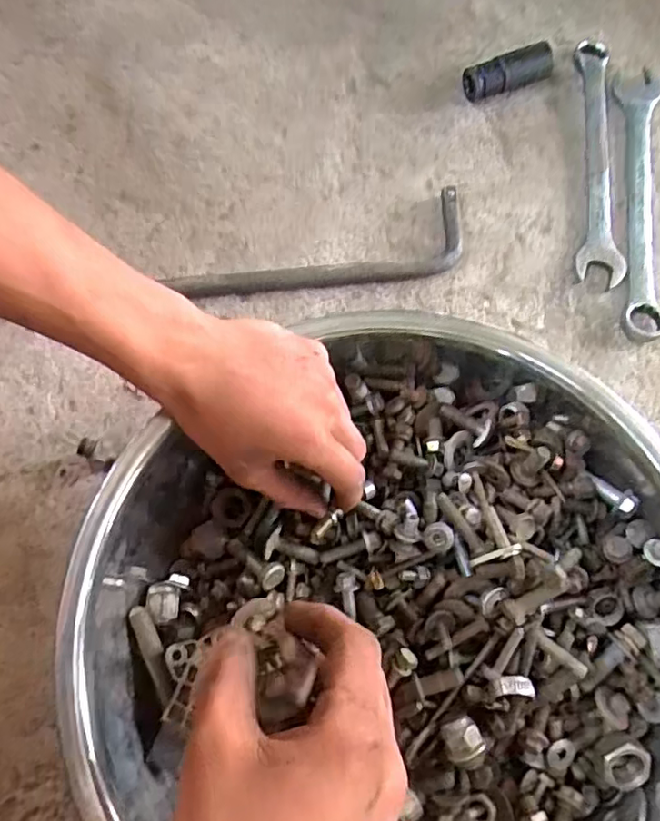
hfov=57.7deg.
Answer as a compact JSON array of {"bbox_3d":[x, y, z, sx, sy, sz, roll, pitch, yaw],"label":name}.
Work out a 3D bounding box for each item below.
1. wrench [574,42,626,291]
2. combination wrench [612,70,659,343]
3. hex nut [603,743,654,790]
[{"bbox_3d":[0.237,-0.223,0.529,0.038,0.018,0.233,4,74,1],"label":"wrench"},{"bbox_3d":[0.266,-0.182,0.519,0.041,0.013,0.256,7,74,2],"label":"combination wrench"},{"bbox_3d":[0.162,0.195,0.327,0.025,0.006,0.026,44,89,-5],"label":"hex nut"}]

